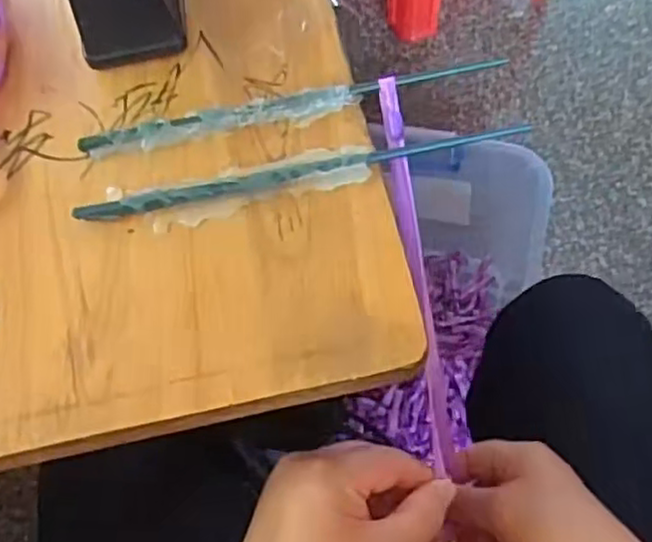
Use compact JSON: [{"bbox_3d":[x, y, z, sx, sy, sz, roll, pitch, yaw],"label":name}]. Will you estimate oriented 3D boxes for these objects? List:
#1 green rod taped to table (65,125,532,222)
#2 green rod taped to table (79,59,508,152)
[{"bbox_3d":[-0.012,-0.051,0.365,0.233,0.012,0.009,-11,60,0],"label":"green rod taped to table"},{"bbox_3d":[-0.018,-0.092,0.390,0.235,0.014,0.008,-12,60,-1],"label":"green rod taped to table"}]

